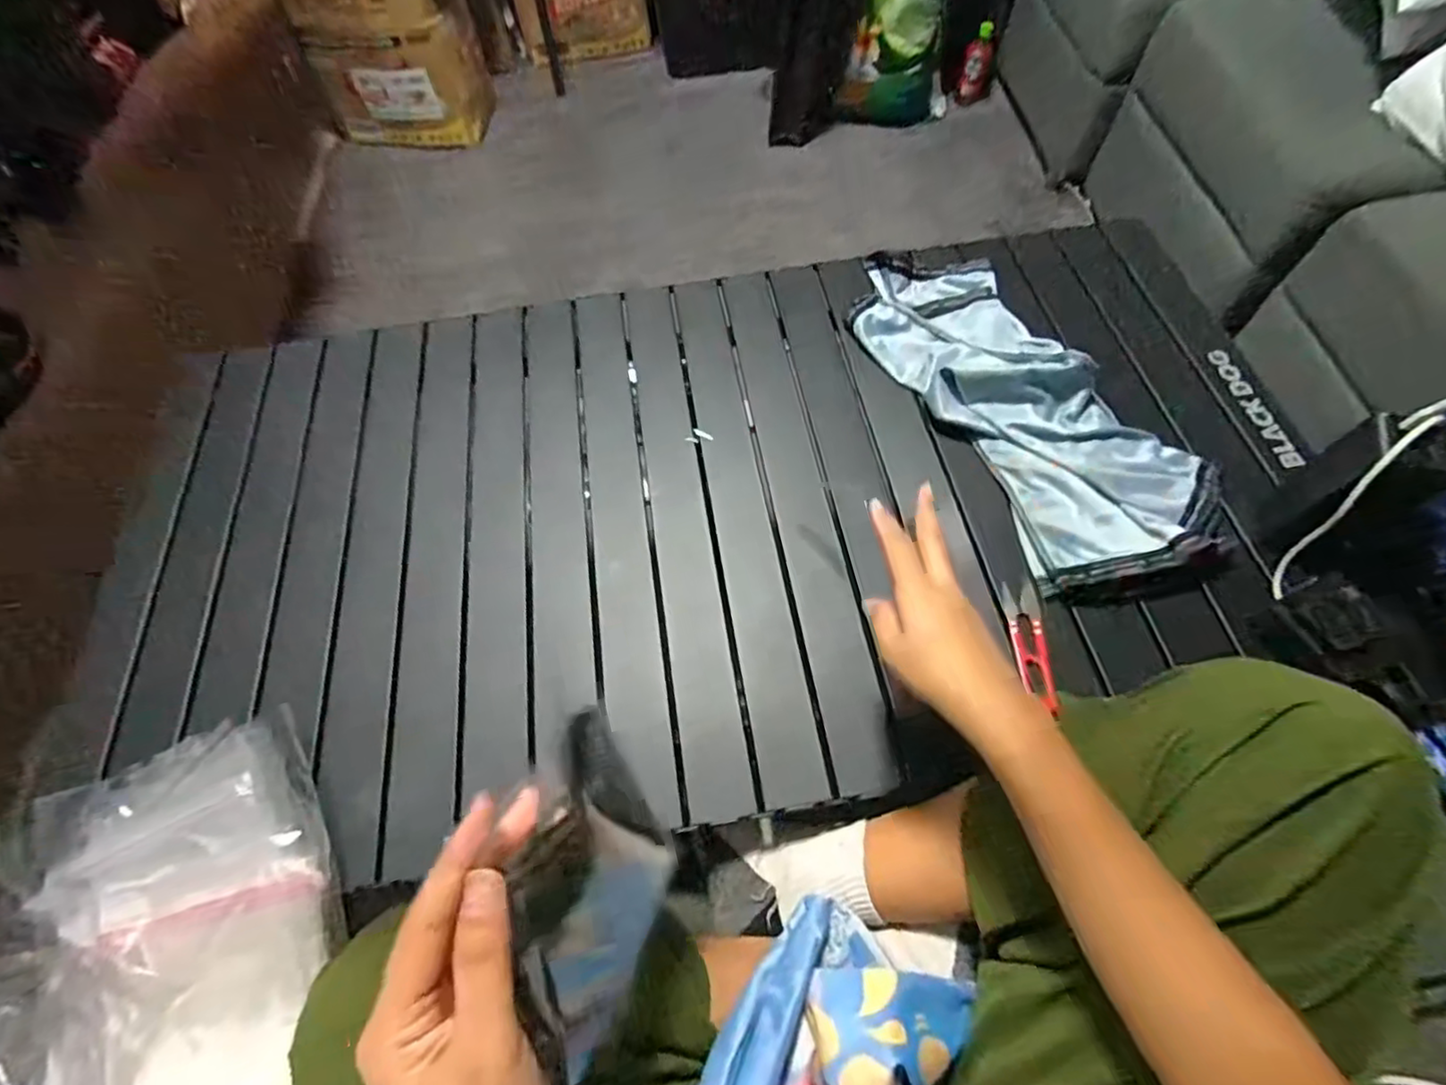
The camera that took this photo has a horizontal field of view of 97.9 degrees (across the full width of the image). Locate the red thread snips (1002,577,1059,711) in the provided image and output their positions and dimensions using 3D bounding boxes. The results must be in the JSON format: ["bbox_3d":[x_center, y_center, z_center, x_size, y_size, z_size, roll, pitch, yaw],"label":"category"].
[{"bbox_3d":[0.258,0.083,0.526,0.027,0.010,0.111,-1,62,3],"label":"red thread snips"}]

